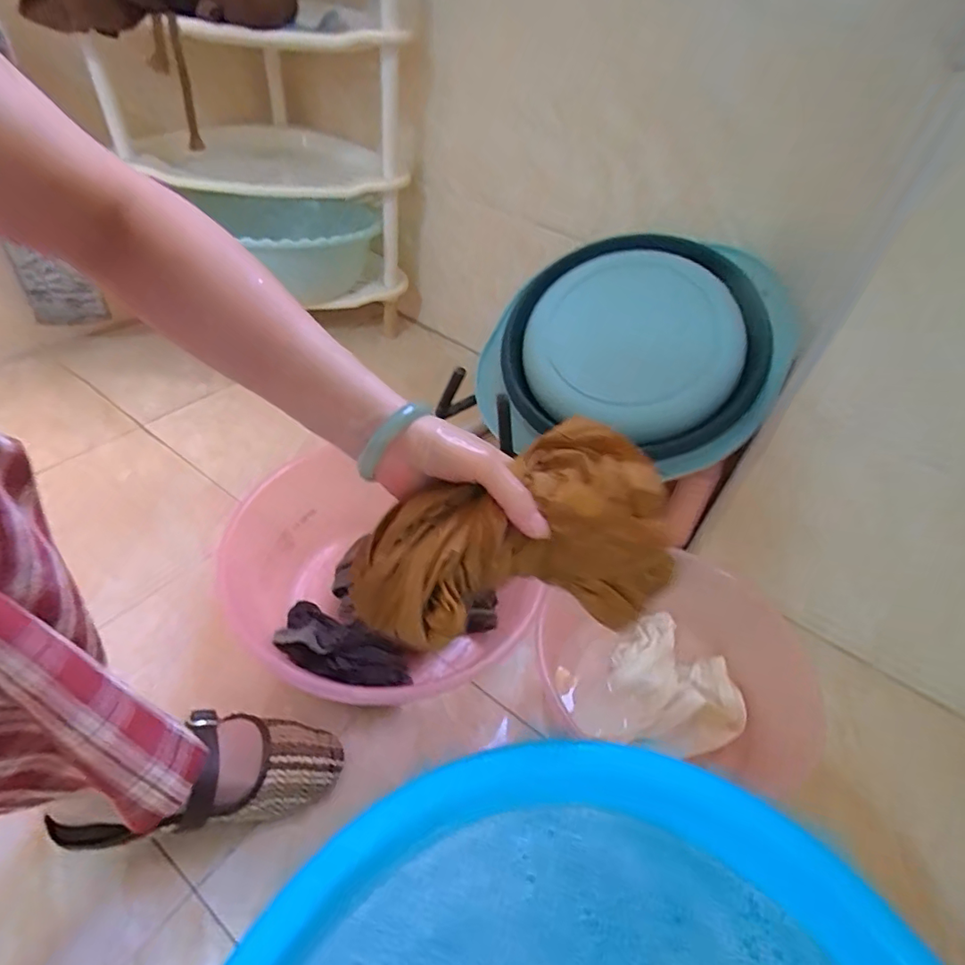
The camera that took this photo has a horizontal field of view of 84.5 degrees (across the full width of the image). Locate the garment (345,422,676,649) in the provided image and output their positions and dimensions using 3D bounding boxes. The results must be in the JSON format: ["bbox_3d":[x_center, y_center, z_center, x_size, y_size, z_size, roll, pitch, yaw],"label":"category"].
[{"bbox_3d":[0.015,0.035,0.368,0.206,0.089,0.103,-6,48,-11],"label":"garment"}]

